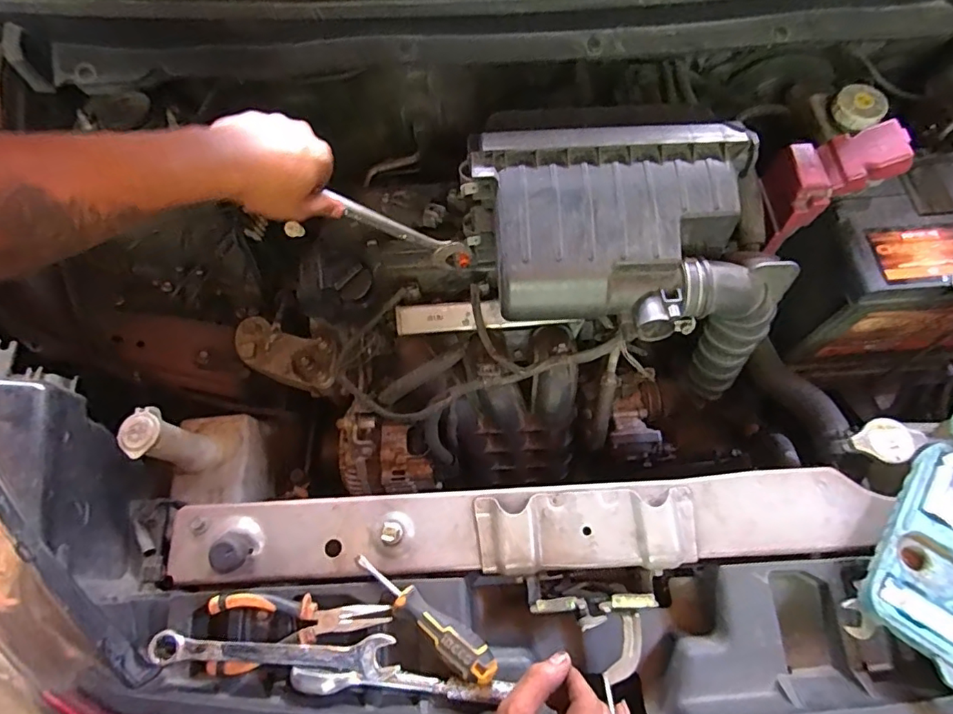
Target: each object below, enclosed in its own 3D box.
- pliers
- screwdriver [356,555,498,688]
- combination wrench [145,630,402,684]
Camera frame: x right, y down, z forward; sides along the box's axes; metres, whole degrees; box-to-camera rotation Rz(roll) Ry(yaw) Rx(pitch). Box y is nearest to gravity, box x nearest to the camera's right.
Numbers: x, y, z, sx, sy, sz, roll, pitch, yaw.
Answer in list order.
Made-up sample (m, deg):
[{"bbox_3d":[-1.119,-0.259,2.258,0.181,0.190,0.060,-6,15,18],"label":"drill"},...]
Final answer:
[{"bbox_3d":[-0.151,0.230,0.456,0.149,0.014,0.061,-6,66,1],"label":"pliers"},{"bbox_3d":[-0.044,0.218,0.456,0.146,0.026,0.026,37,73,17],"label":"screwdriver"},{"bbox_3d":[-0.171,0.247,0.442,0.207,0.011,0.033,-1,67,3],"label":"combination wrench"}]

